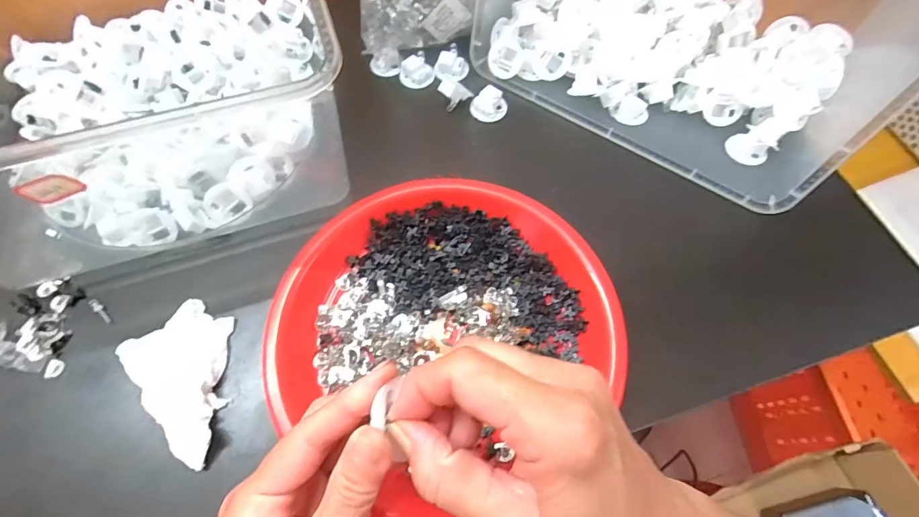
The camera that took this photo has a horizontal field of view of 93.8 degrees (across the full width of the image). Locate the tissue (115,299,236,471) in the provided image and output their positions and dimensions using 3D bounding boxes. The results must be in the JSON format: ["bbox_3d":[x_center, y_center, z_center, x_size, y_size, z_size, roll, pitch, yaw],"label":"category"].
[{"bbox_3d":[-0.178,0.079,0.293,0.061,0.030,0.102,-36,71,-15],"label":"tissue"}]

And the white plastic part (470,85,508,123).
[{"bbox_3d":[0.027,-0.141,0.395,0.032,0.017,0.026,-29,69,-13],"label":"white plastic part"}]

